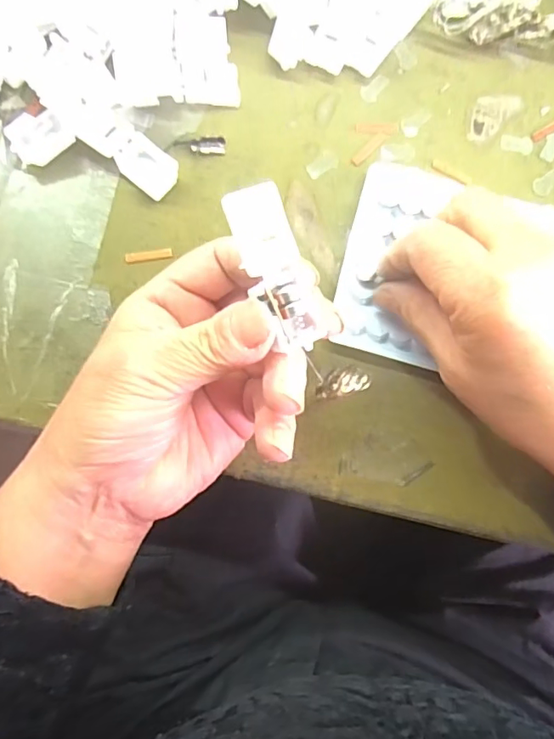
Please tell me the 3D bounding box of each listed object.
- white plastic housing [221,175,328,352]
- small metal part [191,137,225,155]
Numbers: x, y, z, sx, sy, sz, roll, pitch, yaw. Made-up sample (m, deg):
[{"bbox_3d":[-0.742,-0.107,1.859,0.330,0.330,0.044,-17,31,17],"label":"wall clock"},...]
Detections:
[{"bbox_3d":[0.000,-0.034,0.179,0.022,0.010,0.056,-26,104,-8],"label":"white plastic housing"},{"bbox_3d":[-0.034,-0.112,0.258,0.017,0.004,0.010,-4,84,-6],"label":"small metal part"}]

